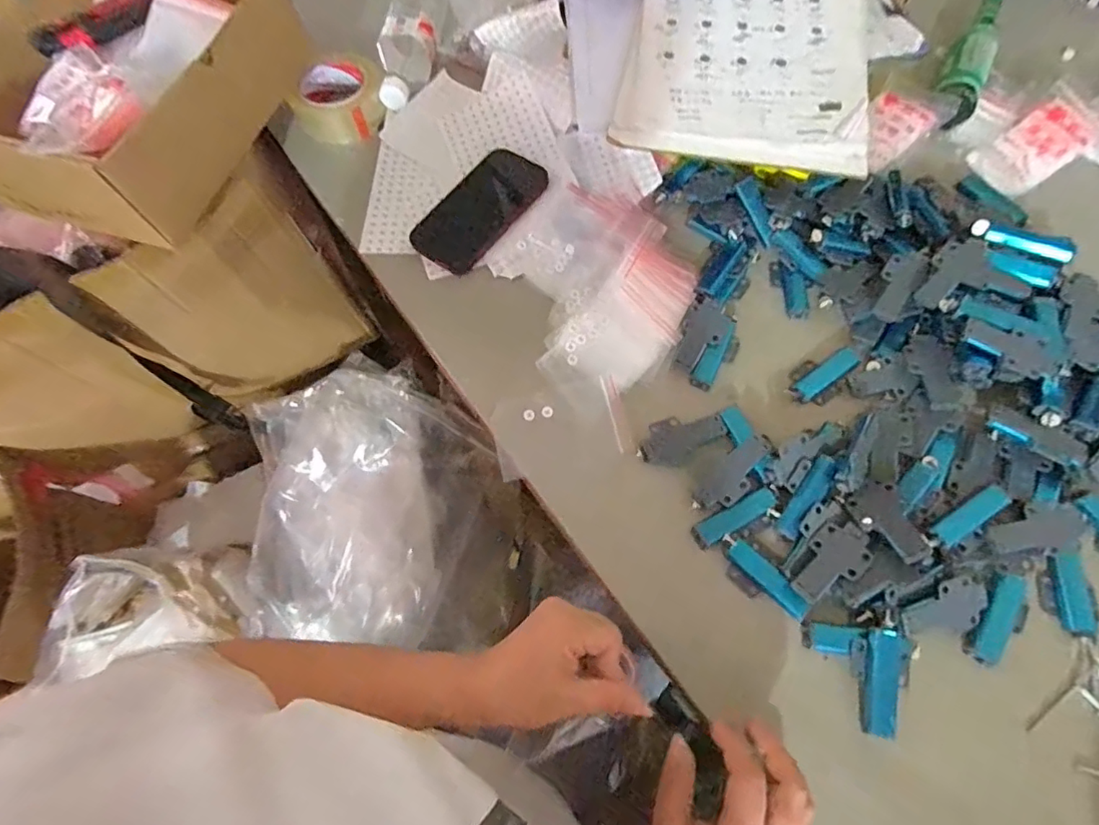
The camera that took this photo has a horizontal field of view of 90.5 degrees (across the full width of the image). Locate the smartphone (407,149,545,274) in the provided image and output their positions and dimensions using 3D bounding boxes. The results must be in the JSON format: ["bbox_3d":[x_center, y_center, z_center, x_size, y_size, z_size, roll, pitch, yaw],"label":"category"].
[{"bbox_3d":[-0.074,-0.227,0.604,0.083,0.014,0.162,33,72,15],"label":"smartphone"}]

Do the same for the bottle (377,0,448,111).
[{"bbox_3d":[-0.178,-0.483,0.698,0.061,0.061,0.241,1,67,2],"label":"bottle"}]

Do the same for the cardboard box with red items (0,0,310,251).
[{"bbox_3d":[-0.407,-0.333,0.562,0.187,0.120,0.293,19,69,10],"label":"cardboard box with red items"}]

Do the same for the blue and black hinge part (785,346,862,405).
[{"bbox_3d":[0.263,-0.038,0.523,0.082,0.013,0.041,-38,71,-13],"label":"blue and black hinge part"}]

